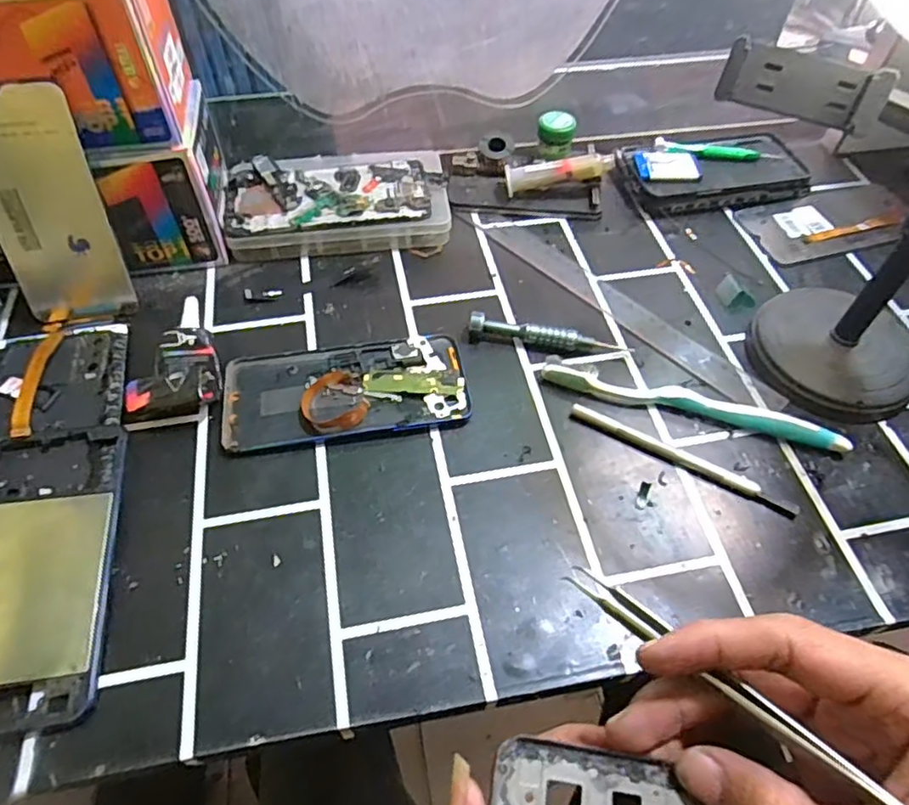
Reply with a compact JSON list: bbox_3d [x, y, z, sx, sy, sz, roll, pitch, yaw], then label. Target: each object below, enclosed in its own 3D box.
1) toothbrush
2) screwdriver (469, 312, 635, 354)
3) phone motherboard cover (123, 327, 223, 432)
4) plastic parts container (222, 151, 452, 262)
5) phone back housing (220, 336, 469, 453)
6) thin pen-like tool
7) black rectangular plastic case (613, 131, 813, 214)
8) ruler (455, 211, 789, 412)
[{"bbox_3d":[0.149,0.000,0.392,0.184,0.017,0.017,15,56,9],"label":"toothbrush"},{"bbox_3d":[0.065,-0.044,0.425,0.110,0.016,0.016,7,55,3],"label":"screwdriver"},{"bbox_3d":[-0.180,-0.016,0.393,0.058,0.025,0.056,-16,57,-12],"label":"phone motherboard cover"},{"bbox_3d":[-0.093,-0.160,0.497,0.171,0.033,0.090,-5,55,-5],"label":"plastic parts container"},{"bbox_3d":[-0.070,-0.010,0.402,0.153,0.008,0.075,-7,55,-7],"label":"phone back housing"},{"bbox_3d":[0.136,0.032,0.373,0.137,0.006,0.011,26,58,16],"label":"thin pen-like tool"},{"bbox_3d":[0.219,-0.199,0.533,0.148,0.028,0.075,-9,56,-8],"label":"black rectangular plastic case"},{"bbox_3d":[0.114,-0.079,0.457,0.029,0.004,0.272,-37,63,-24],"label":"ruler"}]

